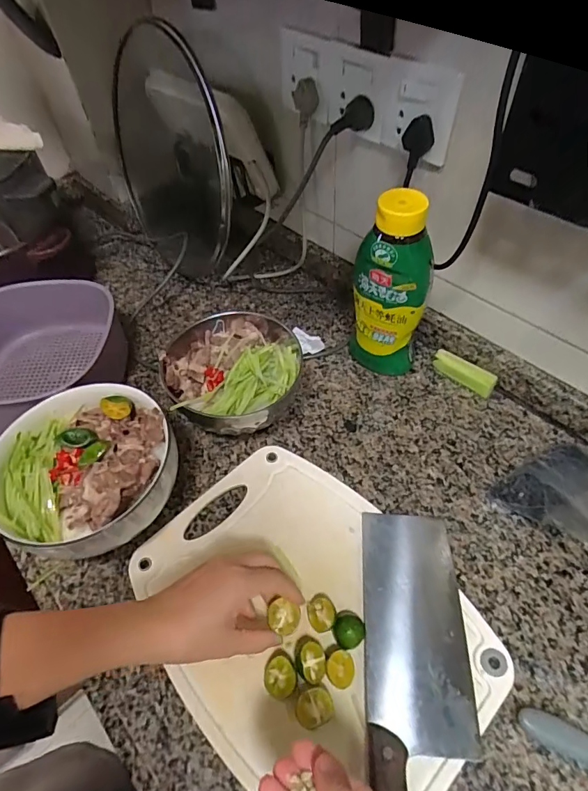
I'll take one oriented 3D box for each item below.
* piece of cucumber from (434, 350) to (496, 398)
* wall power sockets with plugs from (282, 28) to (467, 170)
[{"bbox_3d":[0.231,-0.030,0.606,0.084,0.025,0.025,34,62,25],"label":"piece of cucumber"},{"bbox_3d":[0.072,-0.333,0.497,0.237,0.091,0.042,32,61,24],"label":"wall power sockets with plugs"}]

